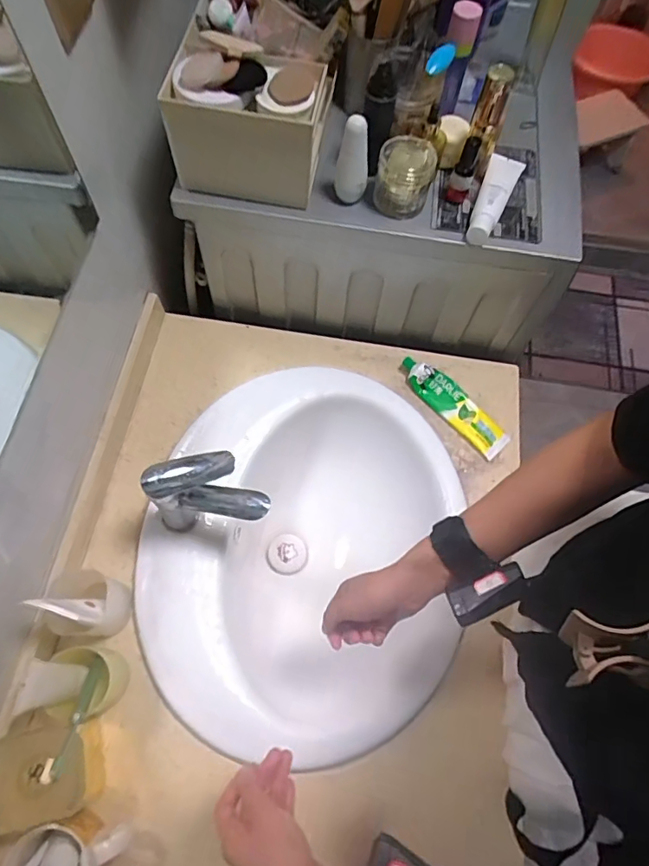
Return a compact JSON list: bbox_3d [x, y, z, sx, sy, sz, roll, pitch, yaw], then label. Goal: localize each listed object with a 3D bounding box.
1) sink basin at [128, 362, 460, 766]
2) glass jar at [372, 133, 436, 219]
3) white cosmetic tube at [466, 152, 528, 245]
[{"bbox_3d":[-0.021,0.177,0.796,0.440,0.173,0.548,12,67,2],"label":"sink basin"},{"bbox_3d":[0.107,-0.344,0.688,0.076,0.067,0.083,7,66,0],"label":"glass jar"},{"bbox_3d":[0.235,-0.330,0.705,0.046,0.040,0.176,23,67,7],"label":"white cosmetic tube"}]

